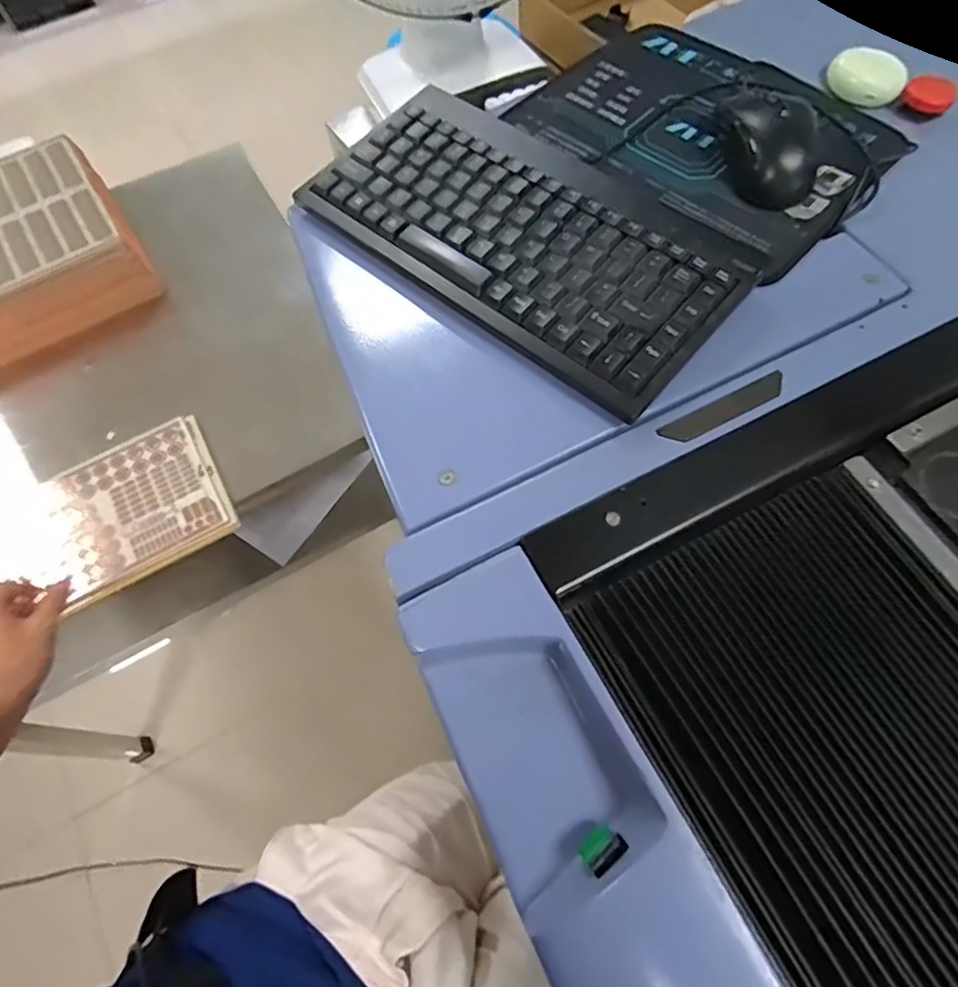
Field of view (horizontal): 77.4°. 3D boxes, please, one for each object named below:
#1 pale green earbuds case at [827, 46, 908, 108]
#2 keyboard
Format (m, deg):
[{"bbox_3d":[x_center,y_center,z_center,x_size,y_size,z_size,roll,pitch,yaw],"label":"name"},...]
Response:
[{"bbox_3d":[0.325,-0.349,0.501,0.059,0.027,0.033,29,70,14],"label":"pale green earbuds case"},{"bbox_3d":[0.025,-0.176,0.399,0.289,0.017,0.148,38,72,17],"label":"keyboard"}]

